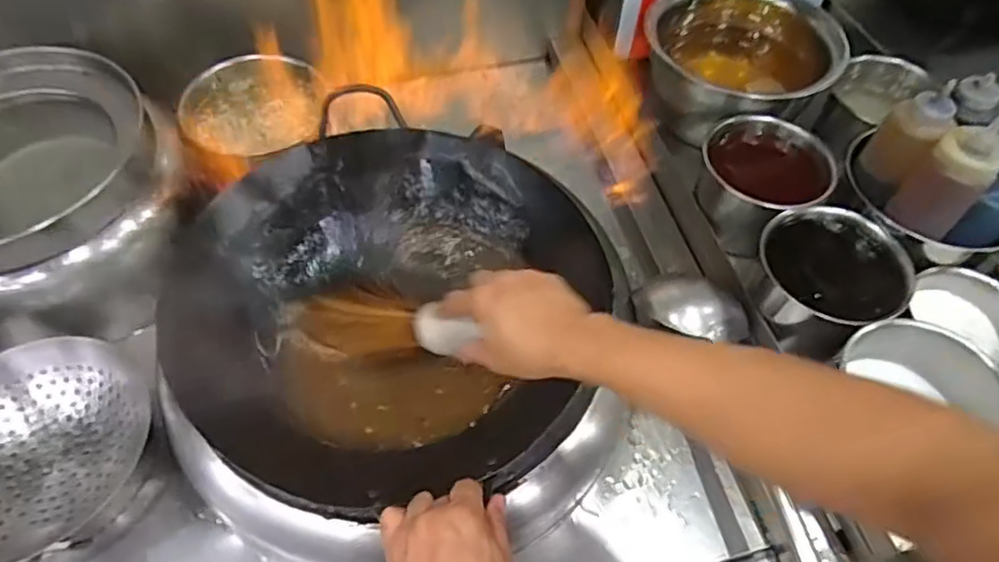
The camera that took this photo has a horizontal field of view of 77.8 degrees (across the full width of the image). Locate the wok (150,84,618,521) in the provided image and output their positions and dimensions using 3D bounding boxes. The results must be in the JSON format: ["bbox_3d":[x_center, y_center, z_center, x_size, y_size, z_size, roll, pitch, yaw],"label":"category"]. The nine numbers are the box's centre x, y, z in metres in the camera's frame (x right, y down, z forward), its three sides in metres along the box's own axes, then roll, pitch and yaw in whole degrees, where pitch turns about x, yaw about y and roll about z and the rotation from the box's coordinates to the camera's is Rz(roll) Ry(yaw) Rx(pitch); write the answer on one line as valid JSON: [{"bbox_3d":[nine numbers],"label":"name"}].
[{"bbox_3d":[-0.119,0.017,0.667,0.425,0.130,0.423,1,56,-1],"label":"wok"}]

